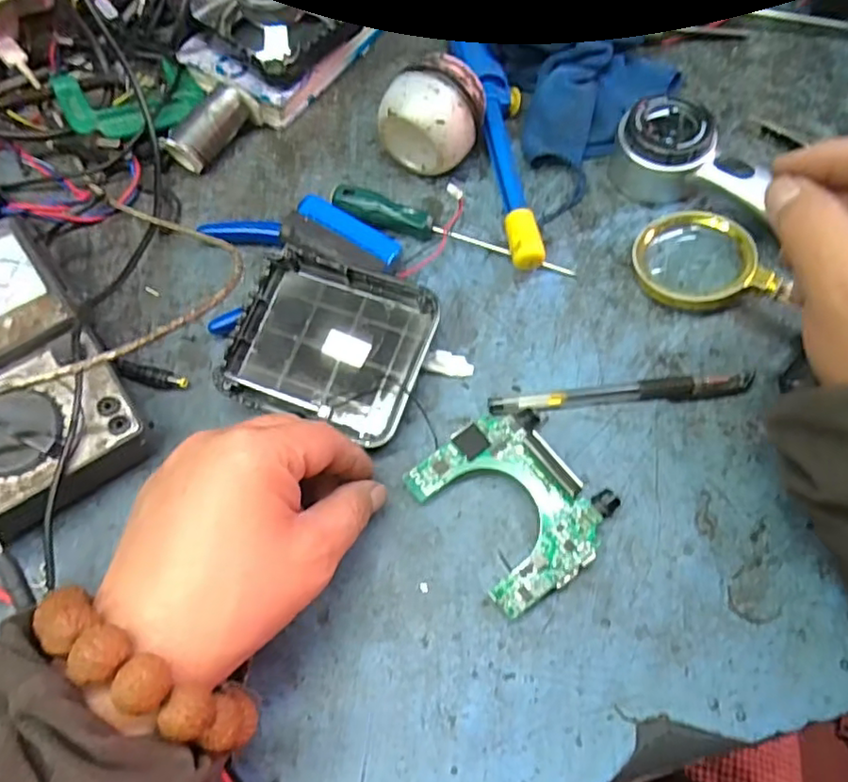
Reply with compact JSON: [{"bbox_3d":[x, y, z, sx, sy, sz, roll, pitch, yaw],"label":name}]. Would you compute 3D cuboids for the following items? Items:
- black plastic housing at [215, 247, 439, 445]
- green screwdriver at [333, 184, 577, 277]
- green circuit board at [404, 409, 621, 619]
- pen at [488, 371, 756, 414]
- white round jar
[{"bbox_3d":[-0.053,-0.028,0.361,0.108,0.033,0.092,15,67,10],"label":"black plastic housing"},{"bbox_3d":[0.016,-0.100,0.400,0.157,0.020,0.017,18,67,11],"label":"green screwdriver"},{"bbox_3d":[0.047,0.056,0.322,0.076,0.024,0.091,-35,68,-13],"label":"green circuit board"},{"bbox_3d":[0.110,0.001,0.352,0.146,0.011,0.013,-6,65,0],"label":"pen"},{"bbox_3d":[0.008,-0.174,0.409,0.055,0.067,0.052,-1,65,2],"label":"white round jar"}]

